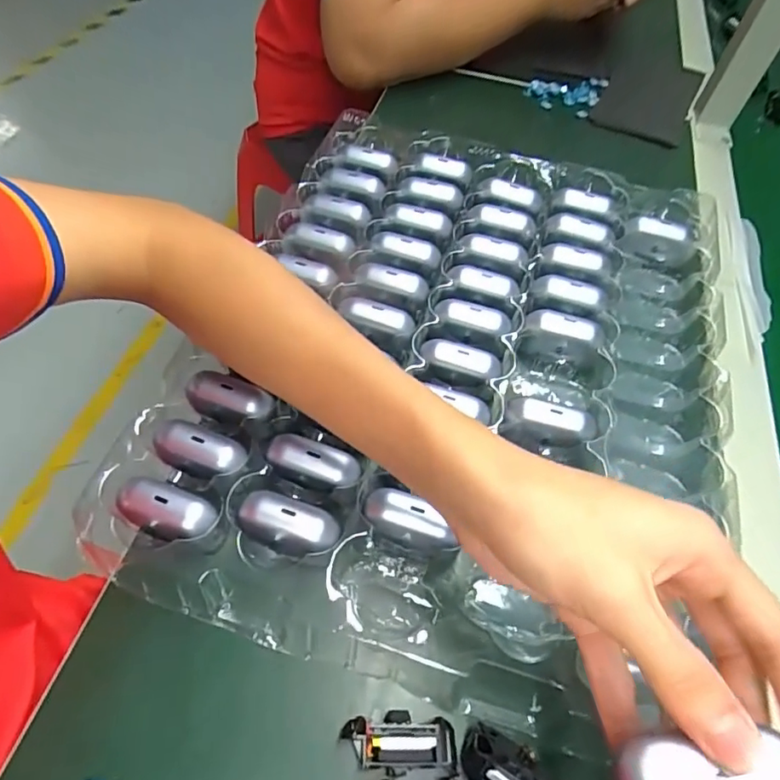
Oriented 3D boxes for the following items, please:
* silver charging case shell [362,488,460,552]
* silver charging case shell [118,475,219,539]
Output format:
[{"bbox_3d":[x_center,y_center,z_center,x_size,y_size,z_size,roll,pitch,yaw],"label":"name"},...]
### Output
[{"bbox_3d":[0.012,0.074,0.304,0.054,0.018,0.024,17,59,7],"label":"silver charging case shell"},{"bbox_3d":[-0.124,0.066,0.295,0.056,0.015,0.026,17,59,7],"label":"silver charging case shell"}]

